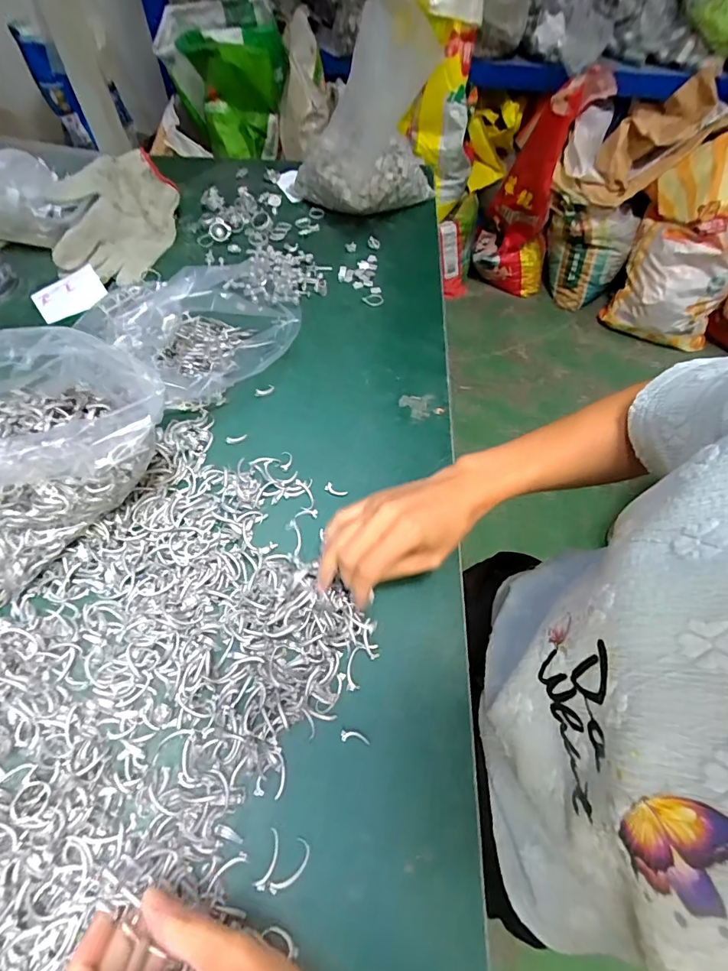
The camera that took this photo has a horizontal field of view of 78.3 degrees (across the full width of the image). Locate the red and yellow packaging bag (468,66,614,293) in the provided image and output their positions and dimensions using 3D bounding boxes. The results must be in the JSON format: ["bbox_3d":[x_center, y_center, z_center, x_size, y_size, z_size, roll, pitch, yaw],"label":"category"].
[{"bbox_3d":[0.541,-0.916,1.474,0.267,0.593,0.253,20,62,8],"label":"red and yellow packaging bag"}]

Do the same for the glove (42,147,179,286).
[{"bbox_3d":[-0.311,-0.331,0.551,0.131,0.061,0.166,0,61,-4],"label":"glove"}]

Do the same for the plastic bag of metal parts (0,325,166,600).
[{"bbox_3d":[-0.247,-0.039,0.346,0.170,0.137,0.130,-35,69,-20],"label":"plastic bag of metal parts"}]

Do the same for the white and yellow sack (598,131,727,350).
[{"bbox_3d":[1.037,-0.774,1.437,0.331,0.599,0.171,10,36,9],"label":"white and yellow sack"}]

